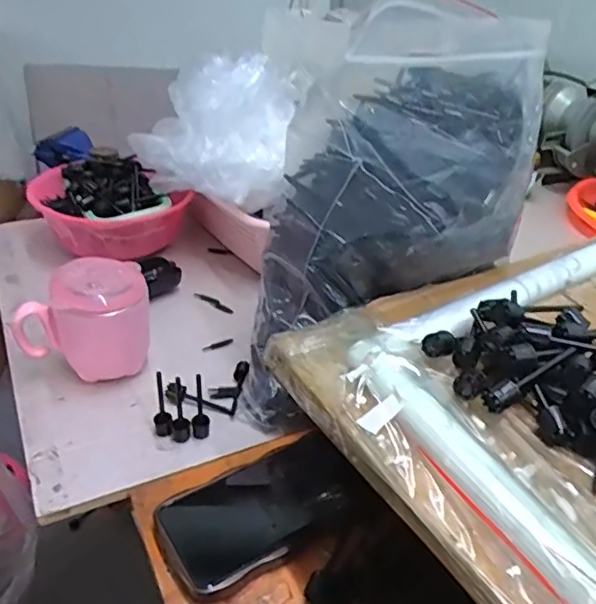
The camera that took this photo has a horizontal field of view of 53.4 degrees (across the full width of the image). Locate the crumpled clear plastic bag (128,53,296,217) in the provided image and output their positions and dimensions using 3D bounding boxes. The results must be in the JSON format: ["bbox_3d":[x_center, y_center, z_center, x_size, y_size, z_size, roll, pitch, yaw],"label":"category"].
[{"bbox_3d":[-0.089,-0.193,0.661,0.182,0.133,0.155,-3,35,-10],"label":"crumpled clear plastic bag"}]

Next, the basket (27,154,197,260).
[{"bbox_3d":[-0.231,-0.122,0.721,0.165,0.080,0.152,-16,38,-26],"label":"basket"}]

